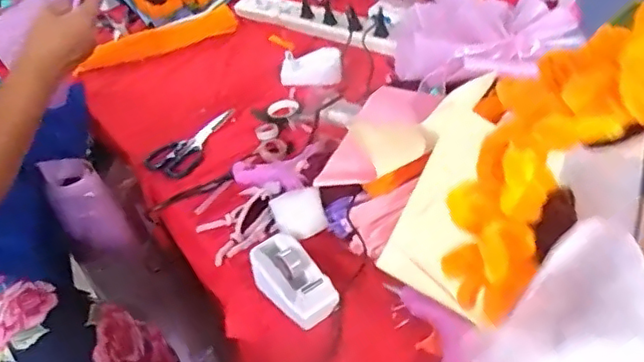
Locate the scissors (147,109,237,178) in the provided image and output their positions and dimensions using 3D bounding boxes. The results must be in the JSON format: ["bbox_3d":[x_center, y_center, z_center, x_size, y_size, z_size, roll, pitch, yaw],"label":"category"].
[{"bbox_3d":[-0.185,-0.064,0.870,0.059,0.024,0.158,17,46,27],"label":"scissors"}]

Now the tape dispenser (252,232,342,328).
[{"bbox_3d":[-0.035,0.101,0.625,0.058,0.037,0.105,-28,44,-23],"label":"tape dispenser"}]

